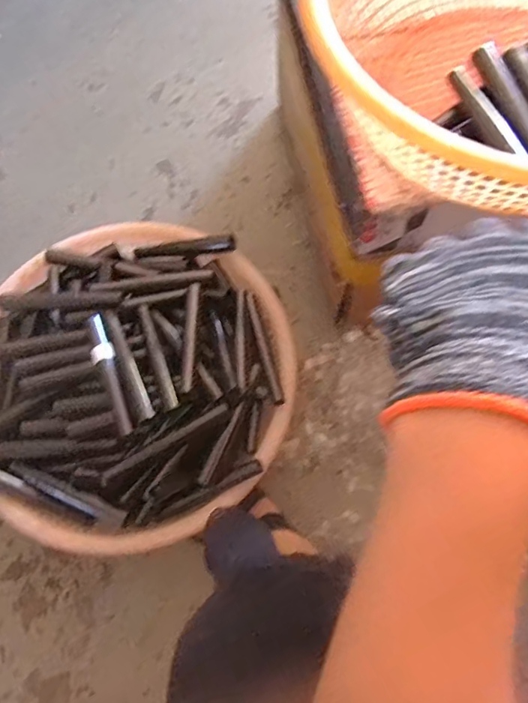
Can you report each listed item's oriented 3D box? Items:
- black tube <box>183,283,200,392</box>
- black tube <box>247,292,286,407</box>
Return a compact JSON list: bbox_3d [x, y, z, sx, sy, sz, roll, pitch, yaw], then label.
[{"bbox_3d":[-0.084,-0.022,0.614,0.014,0.015,0.152,-1,57,2],"label":"black tube"},{"bbox_3d":[-0.001,-0.006,0.638,0.013,0.016,0.149,-14,71,-3],"label":"black tube"}]

